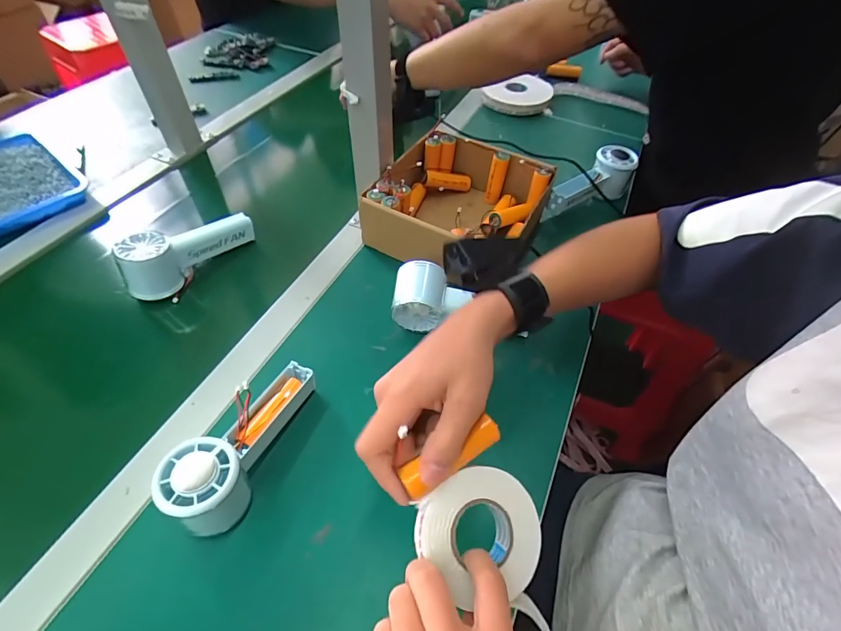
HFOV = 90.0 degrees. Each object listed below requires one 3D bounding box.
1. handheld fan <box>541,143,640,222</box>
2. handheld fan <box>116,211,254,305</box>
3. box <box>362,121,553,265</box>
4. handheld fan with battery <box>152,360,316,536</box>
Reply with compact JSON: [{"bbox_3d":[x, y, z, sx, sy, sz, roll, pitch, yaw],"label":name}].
[{"bbox_3d":[0.240,-0.184,0.599,0.145,0.064,0.056,-32,60,-25],"label":"handheld fan"},{"bbox_3d":[-0.265,-0.077,0.488,0.149,0.059,0.050,-35,63,-26],"label":"handheld fan"},{"bbox_3d":[0.048,-0.143,0.545,0.182,0.078,0.212,28,56,15],"label":"box"},{"bbox_3d":[-0.148,0.099,0.353,0.053,0.057,0.147,19,54,10],"label":"handheld fan with battery"}]

